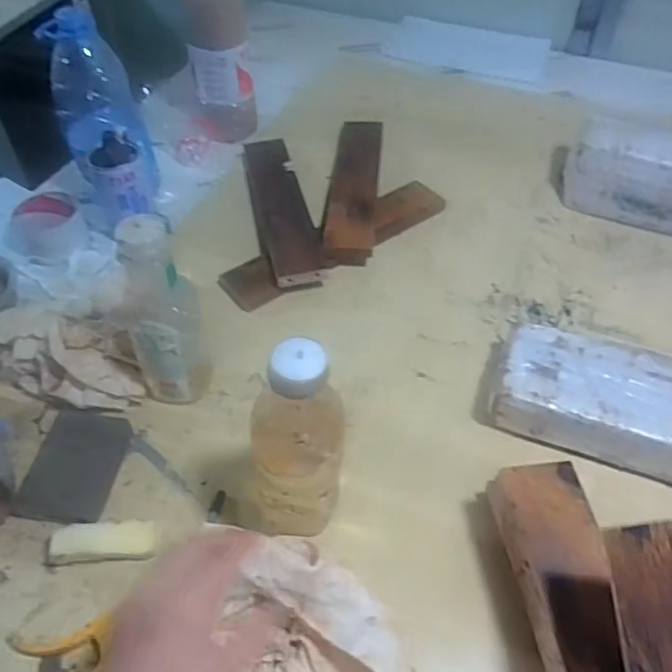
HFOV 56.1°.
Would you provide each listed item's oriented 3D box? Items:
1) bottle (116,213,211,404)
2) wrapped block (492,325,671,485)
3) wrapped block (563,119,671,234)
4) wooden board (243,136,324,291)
[{"bbox_3d":[-0.156,-0.017,0.569,0.065,0.197,0.069,-13,51,-11],"label":"bottle"},{"bbox_3d":[0.256,0.064,0.600,0.212,0.067,0.112,14,51,11],"label":"wrapped block"},{"bbox_3d":[0.404,-0.197,0.795,0.220,0.107,0.095,20,52,16],"label":"wrapped block"},{"bbox_3d":[-0.073,-0.165,0.812,0.064,0.026,0.293,-10,50,-9],"label":"wooden board"}]

